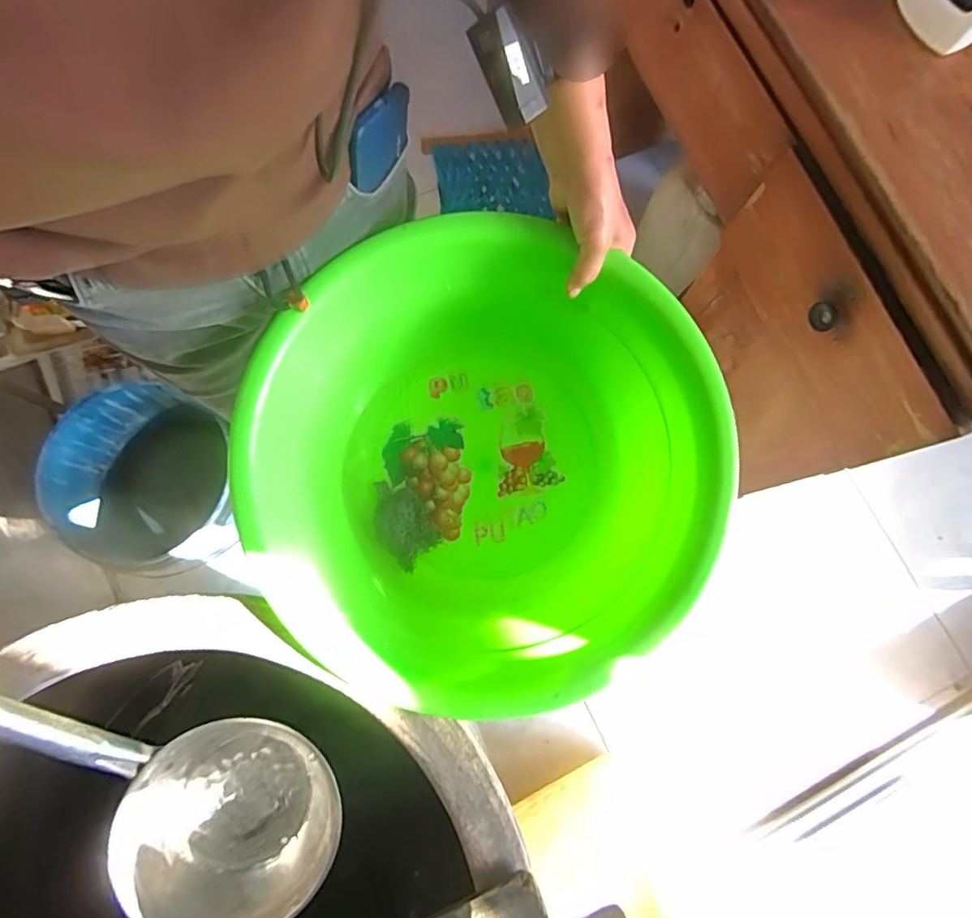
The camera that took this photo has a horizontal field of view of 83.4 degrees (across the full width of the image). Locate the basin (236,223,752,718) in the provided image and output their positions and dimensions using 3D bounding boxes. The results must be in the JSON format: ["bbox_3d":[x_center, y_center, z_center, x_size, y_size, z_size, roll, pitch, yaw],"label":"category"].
[{"bbox_3d":[-0.007,0.018,0.550,0.419,0.208,0.408,0,79,-1],"label":"basin"}]

